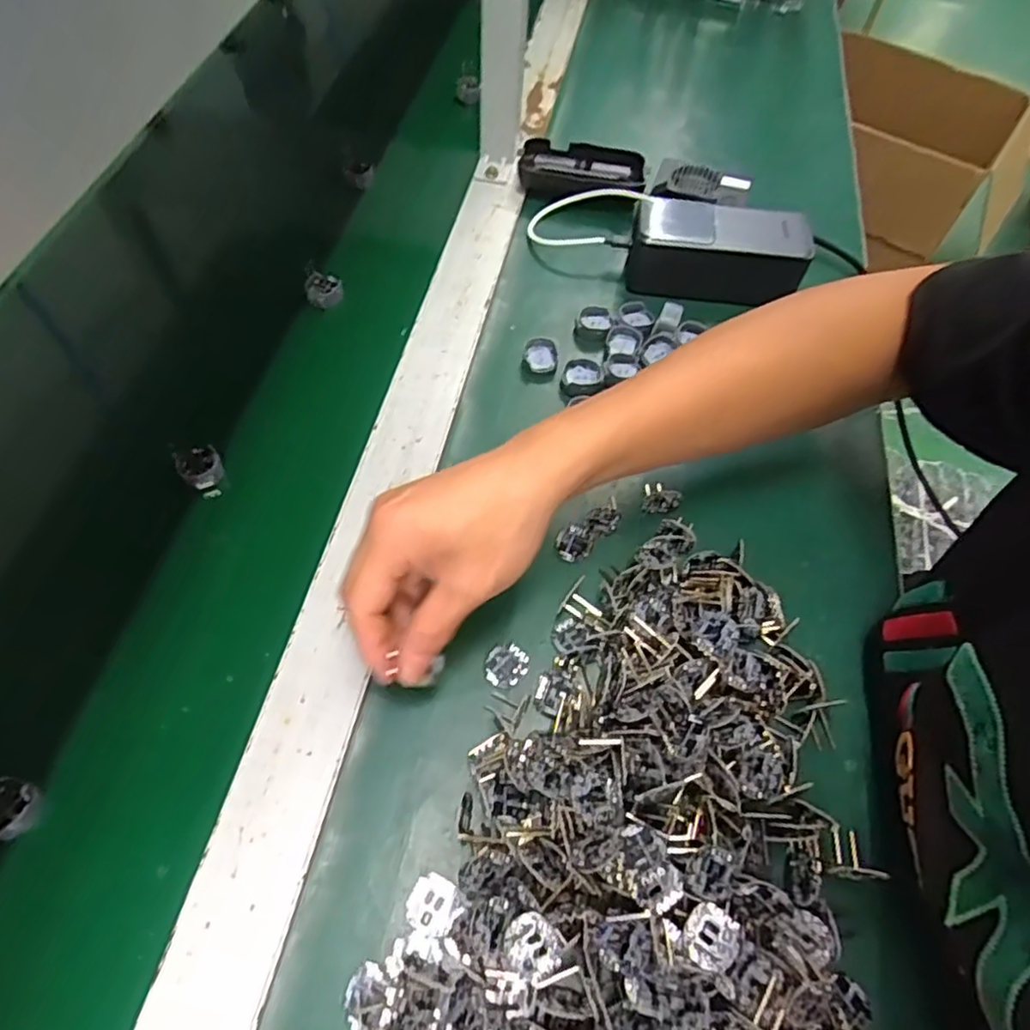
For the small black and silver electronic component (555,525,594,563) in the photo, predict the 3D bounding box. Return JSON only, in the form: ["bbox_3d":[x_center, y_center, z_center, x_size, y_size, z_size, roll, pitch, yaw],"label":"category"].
[{"bbox_3d":[0.036,0.018,0.403,0.022,0.009,0.022,1,60,-1],"label":"small black and silver electronic component"}]

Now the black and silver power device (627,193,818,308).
[{"bbox_3d":[0.156,-0.204,0.506,0.131,0.055,0.054,9,58,2],"label":"black and silver power device"}]

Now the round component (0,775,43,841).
[{"bbox_3d":[-0.252,0.143,0.320,0.026,0.021,0.028,1,60,-1],"label":"round component"}]

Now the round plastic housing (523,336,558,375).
[{"bbox_3d":[0.019,-0.115,0.473,0.024,0.012,0.026,1,60,-1],"label":"round plastic housing"}]

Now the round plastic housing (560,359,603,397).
[{"bbox_3d":[0.047,-0.095,0.464,0.029,0.012,0.029,1,60,-1],"label":"round plastic housing"}]

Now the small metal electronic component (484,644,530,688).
[{"bbox_3d":[-0.005,0.083,0.363,0.024,0.005,0.023,1,60,-1],"label":"small metal electronic component"}]

